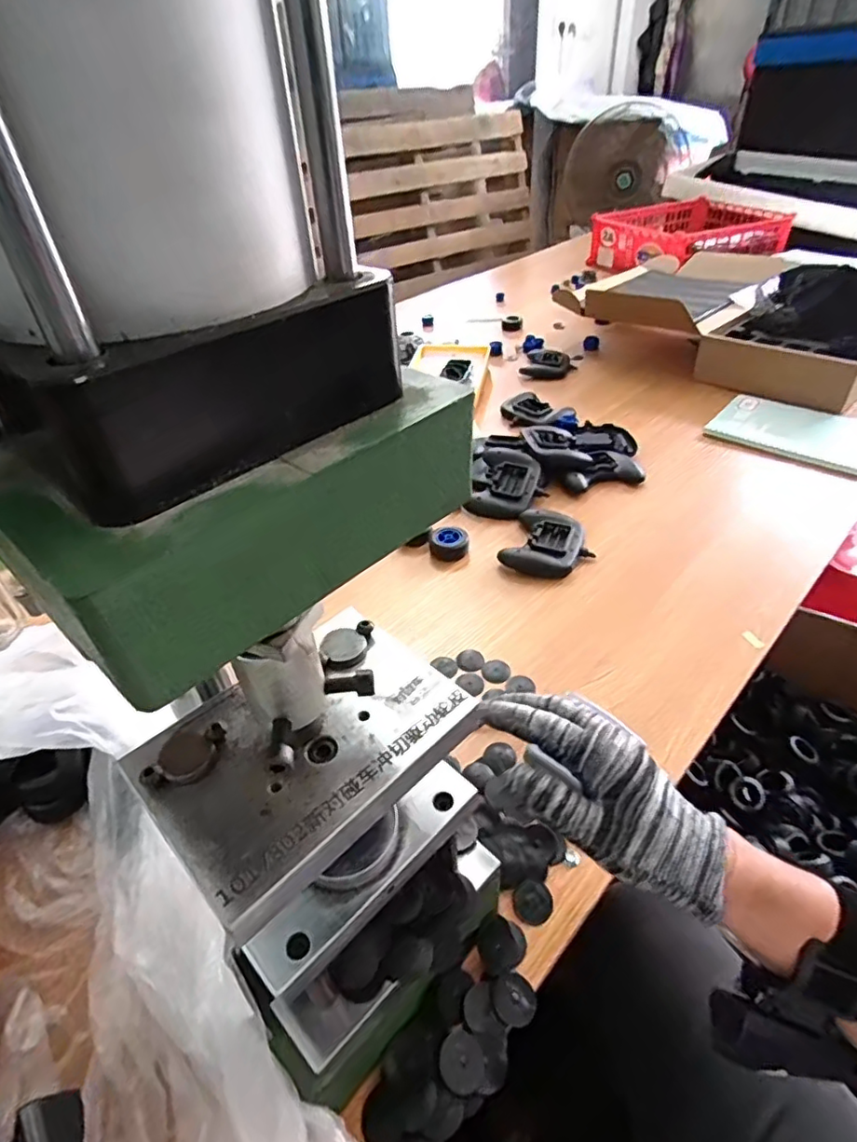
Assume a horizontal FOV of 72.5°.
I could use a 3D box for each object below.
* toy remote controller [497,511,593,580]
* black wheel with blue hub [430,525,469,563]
[{"bbox_3d":[0.157,-0.032,0.776,0.106,0.030,0.124,17,44,22],"label":"toy remote controller"},{"bbox_3d":[0.029,-0.038,0.792,0.048,0.035,0.042,8,41,13],"label":"black wheel with blue hub"}]

